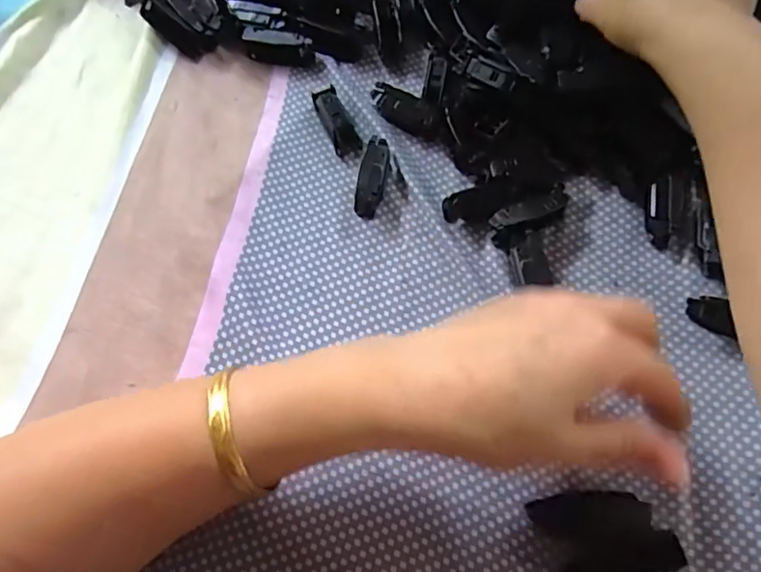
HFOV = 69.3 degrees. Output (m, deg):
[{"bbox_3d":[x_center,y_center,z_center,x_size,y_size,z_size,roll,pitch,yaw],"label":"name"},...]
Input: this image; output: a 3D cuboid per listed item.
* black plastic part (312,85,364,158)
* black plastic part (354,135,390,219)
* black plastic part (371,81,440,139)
[{"bbox_3d":[-0.028,-0.106,0.352,0.018,0.015,0.045,-27,81,-11],"label":"black plastic part"},{"bbox_3d":[-0.004,-0.067,0.334,0.014,0.018,0.047,12,67,6],"label":"black plastic part"},{"bbox_3d":[0.015,-0.111,0.354,0.048,0.016,0.018,32,70,14],"label":"black plastic part"}]

